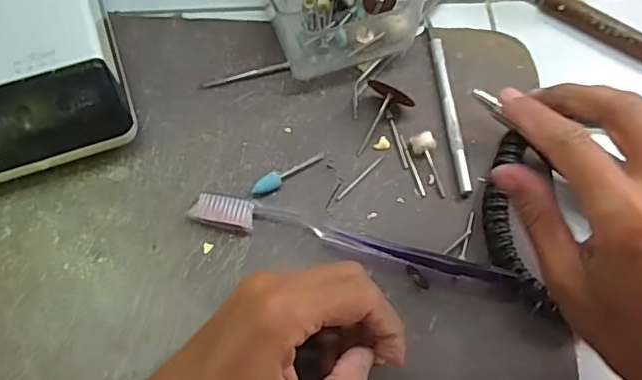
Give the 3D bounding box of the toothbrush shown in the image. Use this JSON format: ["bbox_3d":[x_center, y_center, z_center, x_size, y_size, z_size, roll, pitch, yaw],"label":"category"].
[{"bbox_3d":[0.018,0.029,0.329,0.192,0.014,0.019,12,68,5],"label":"toothbrush"}]

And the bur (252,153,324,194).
[{"bbox_3d":[-0.020,-0.012,0.350,0.050,0.008,0.009,-34,72,-13],"label":"bur"}]

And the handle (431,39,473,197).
[{"bbox_3d":[0.085,-0.050,0.368,0.009,0.004,0.114,-4,68,-2],"label":"handle"}]

